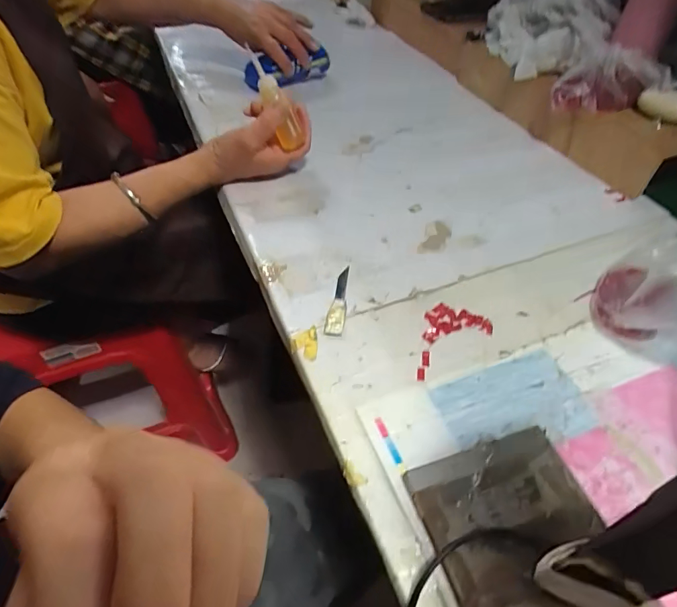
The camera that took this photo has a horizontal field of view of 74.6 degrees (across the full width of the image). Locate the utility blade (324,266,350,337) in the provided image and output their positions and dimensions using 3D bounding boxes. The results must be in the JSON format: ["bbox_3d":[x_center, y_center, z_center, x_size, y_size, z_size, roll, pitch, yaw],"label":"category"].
[{"bbox_3d":[0.000,-0.004,0.382,0.015,0.005,0.076,5,49,5],"label":"utility blade"}]

